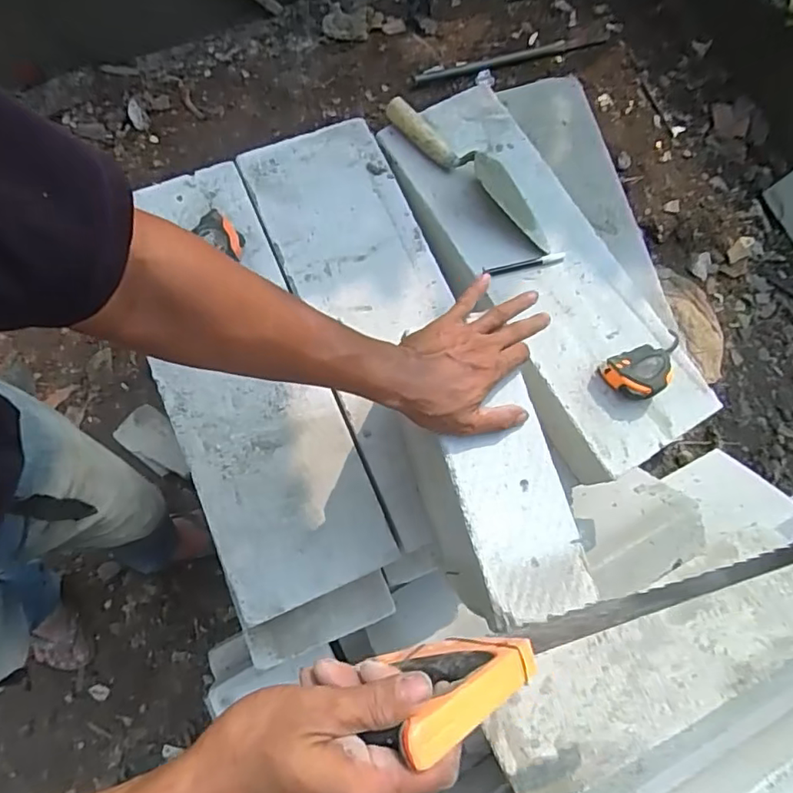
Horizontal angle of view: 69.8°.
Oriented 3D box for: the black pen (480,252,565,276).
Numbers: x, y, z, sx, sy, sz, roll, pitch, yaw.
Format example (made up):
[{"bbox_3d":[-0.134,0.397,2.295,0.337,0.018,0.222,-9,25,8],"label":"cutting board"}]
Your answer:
[{"bbox_3d":[0.184,-0.186,0.801,0.119,0.010,0.015,-13,79,-8],"label":"black pen"}]

